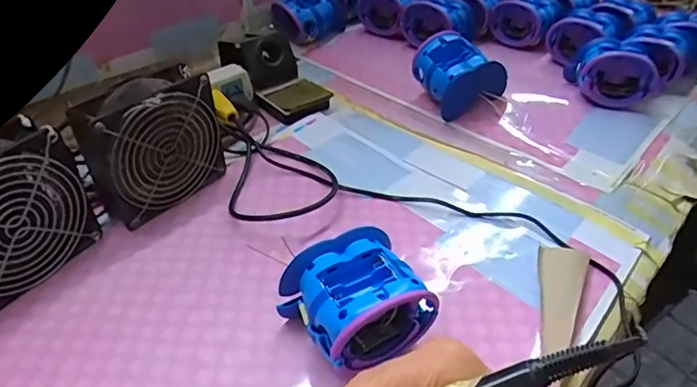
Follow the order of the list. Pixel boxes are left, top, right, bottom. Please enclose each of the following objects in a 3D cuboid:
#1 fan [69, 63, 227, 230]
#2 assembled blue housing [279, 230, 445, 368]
[{"bbox_3d":[-0.186,-0.048,0.479,0.053,0.113,0.124,26,46,29],"label":"fan"},{"bbox_3d":[0.004,0.077,0.364,0.086,0.066,0.081,-17,42,-20],"label":"assembled blue housing"}]

